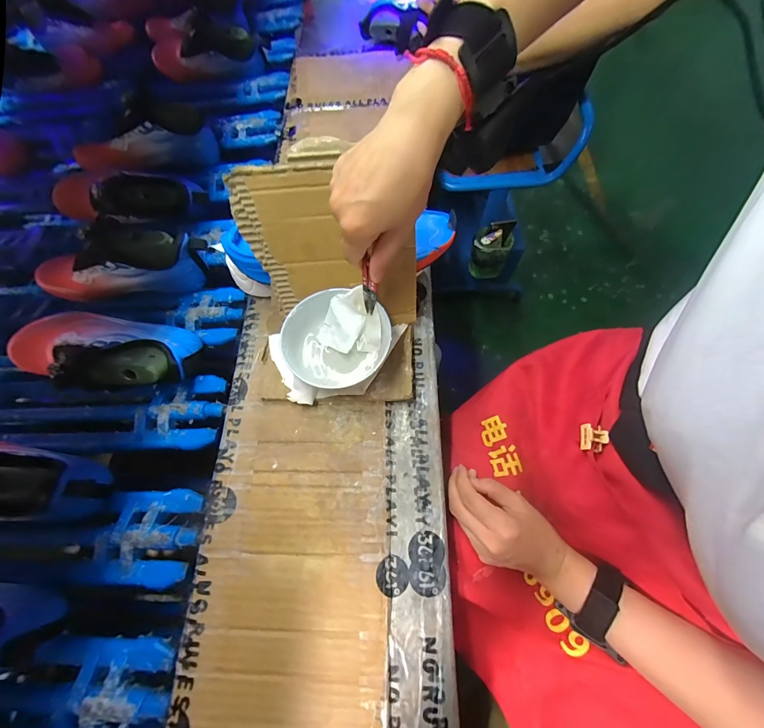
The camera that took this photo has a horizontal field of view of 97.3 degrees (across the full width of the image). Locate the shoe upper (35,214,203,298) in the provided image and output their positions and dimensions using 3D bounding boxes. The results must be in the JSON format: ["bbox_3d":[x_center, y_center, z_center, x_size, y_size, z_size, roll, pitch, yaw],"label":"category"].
[{"bbox_3d":[-0.368,-0.137,0.464,0.247,0.105,0.061,2,72,2],"label":"shoe upper"}]

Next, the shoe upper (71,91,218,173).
[{"bbox_3d":[-0.420,-0.396,0.591,0.237,0.103,0.071,-8,72,-1],"label":"shoe upper"}]

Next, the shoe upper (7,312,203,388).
[{"bbox_3d":[-0.360,-0.013,0.424,0.236,0.079,0.102,5,72,3],"label":"shoe upper"}]

